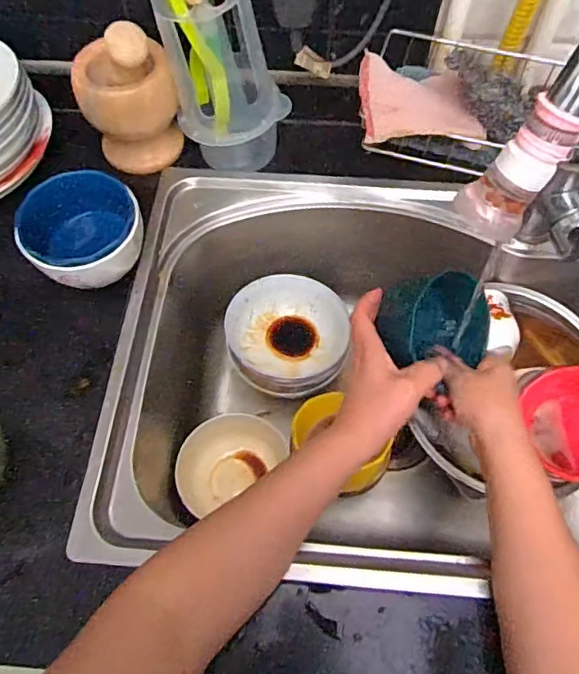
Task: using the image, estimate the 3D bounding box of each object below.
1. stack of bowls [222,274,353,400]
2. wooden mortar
[{"bbox_3d":[-0.004,-0.001,0.675,0.151,0.060,0.151,-4,75,-6],"label":"stack of bowls"},{"bbox_3d":[-0.170,-0.257,0.560,0.094,0.158,0.088,-22,65,-11],"label":"wooden mortar"}]

